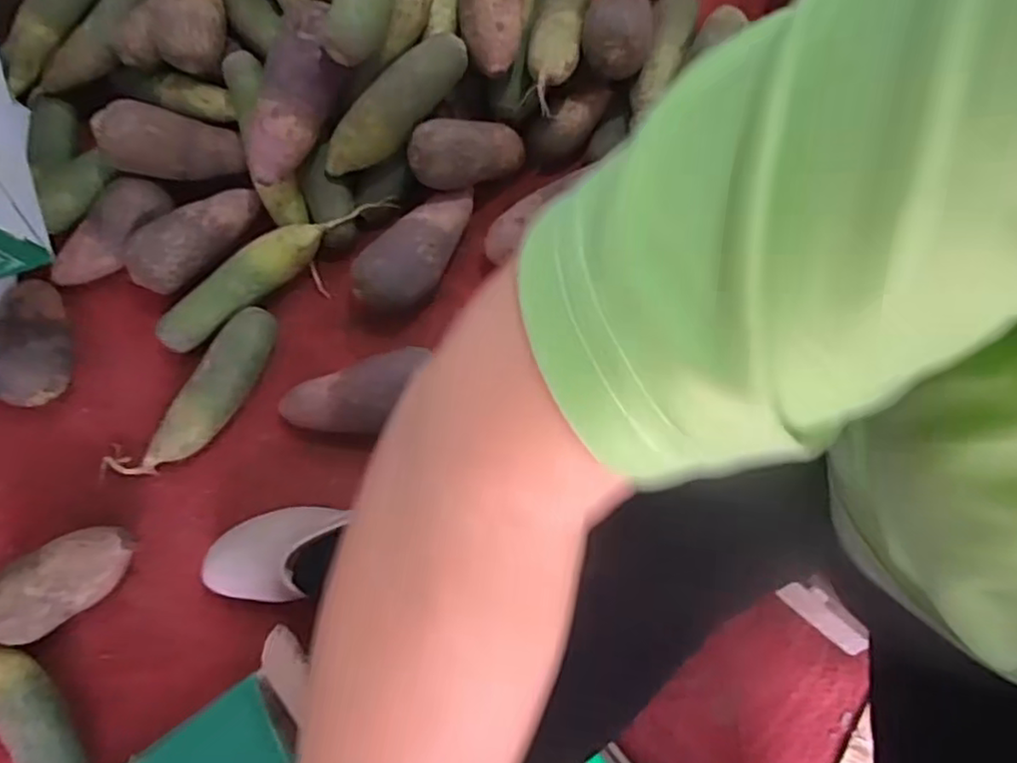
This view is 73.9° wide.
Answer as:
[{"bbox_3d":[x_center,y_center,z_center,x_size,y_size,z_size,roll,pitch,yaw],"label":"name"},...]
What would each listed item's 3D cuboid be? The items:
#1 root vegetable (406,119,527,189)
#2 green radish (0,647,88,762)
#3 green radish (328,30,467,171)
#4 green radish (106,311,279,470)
[{"bbox_3d":[-0.041,-0.254,0.754,0.142,0.058,0.055,-15,72,-31],"label":"root vegetable"},{"bbox_3d":[-0.444,0.321,0.632,0.055,0.054,0.170,-34,76,-9],"label":"green radish"},{"bbox_3d":[-0.120,-0.291,0.716,0.192,0.051,0.048,-43,78,4],"label":"green radish"},{"bbox_3d":[-0.330,0.020,0.727,0.076,0.052,0.232,37,77,10],"label":"green radish"}]

